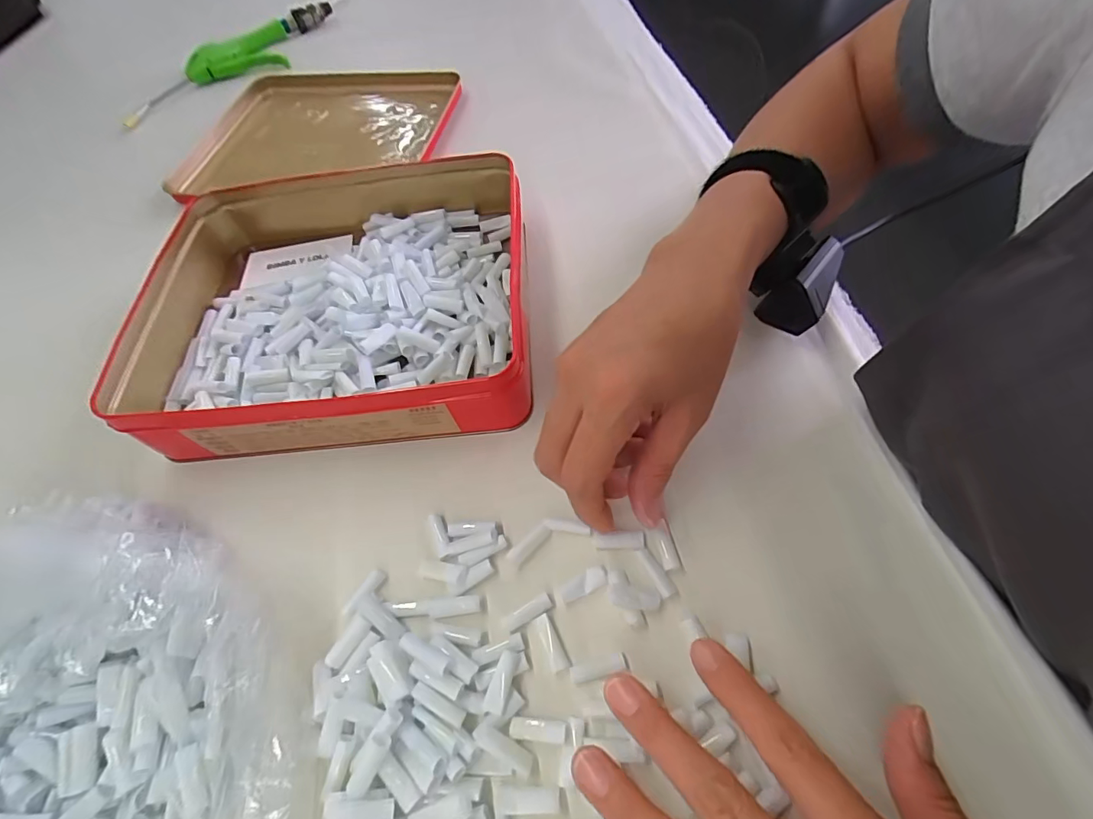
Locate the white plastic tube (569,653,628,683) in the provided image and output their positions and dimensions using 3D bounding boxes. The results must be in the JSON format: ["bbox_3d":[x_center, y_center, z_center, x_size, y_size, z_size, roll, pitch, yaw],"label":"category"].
[{"bbox_3d":[0.024,0.120,0.228,0.027,0.004,0.008,-12,56,-6],"label":"white plastic tube"}]

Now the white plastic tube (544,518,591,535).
[{"bbox_3d":[0.011,0.063,0.263,0.024,0.005,0.006,7,56,7],"label":"white plastic tube"}]

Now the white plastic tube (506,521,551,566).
[{"bbox_3d":[-0.009,0.071,0.259,0.008,0.006,0.027,39,65,25],"label":"white plastic tube"}]

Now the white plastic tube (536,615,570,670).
[{"bbox_3d":[0.002,0.112,0.235,0.008,0.005,0.026,-22,57,-12],"label":"white plastic tube"}]

